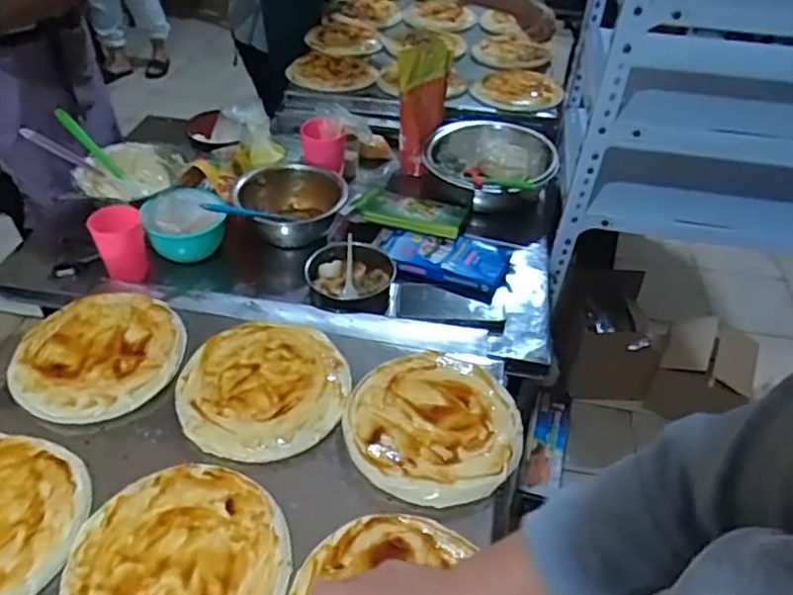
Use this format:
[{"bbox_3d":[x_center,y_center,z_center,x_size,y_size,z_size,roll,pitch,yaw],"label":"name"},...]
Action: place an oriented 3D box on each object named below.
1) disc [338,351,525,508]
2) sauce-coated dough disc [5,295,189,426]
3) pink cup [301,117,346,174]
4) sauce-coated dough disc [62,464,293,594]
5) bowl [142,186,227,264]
[{"bbox_3d":[0.043,0.142,0.741,0.198,0.012,0.193,2,42,-2],"label":"disc"},{"bbox_3d":[-0.369,0.066,0.793,0.195,0.024,0.180,2,42,-2],"label":"sauce-coated dough disc"},{"bbox_3d":[-0.137,-0.286,1.201,0.081,0.086,0.067,-2,42,-5],"label":"pink cup"},{"bbox_3d":[-0.207,0.251,0.614,0.198,0.009,0.194,2,42,-2],"label":"sauce-coated dough disc"},{"bbox_3d":[-0.358,-0.132,1.080,0.125,0.082,0.124,2,42,-2],"label":"bowl"}]

